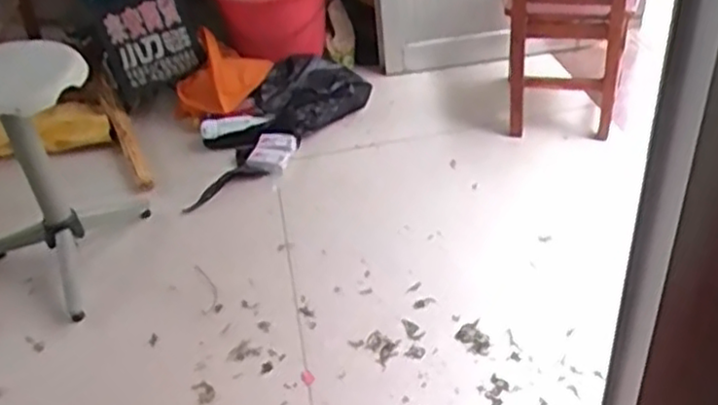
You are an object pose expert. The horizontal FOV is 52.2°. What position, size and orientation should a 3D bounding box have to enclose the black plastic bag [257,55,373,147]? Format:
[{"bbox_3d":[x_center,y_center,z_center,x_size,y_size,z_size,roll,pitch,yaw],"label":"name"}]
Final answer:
[{"bbox_3d":[-0.144,-0.282,1.925,0.232,0.094,0.312,25,47,34],"label":"black plastic bag"}]

